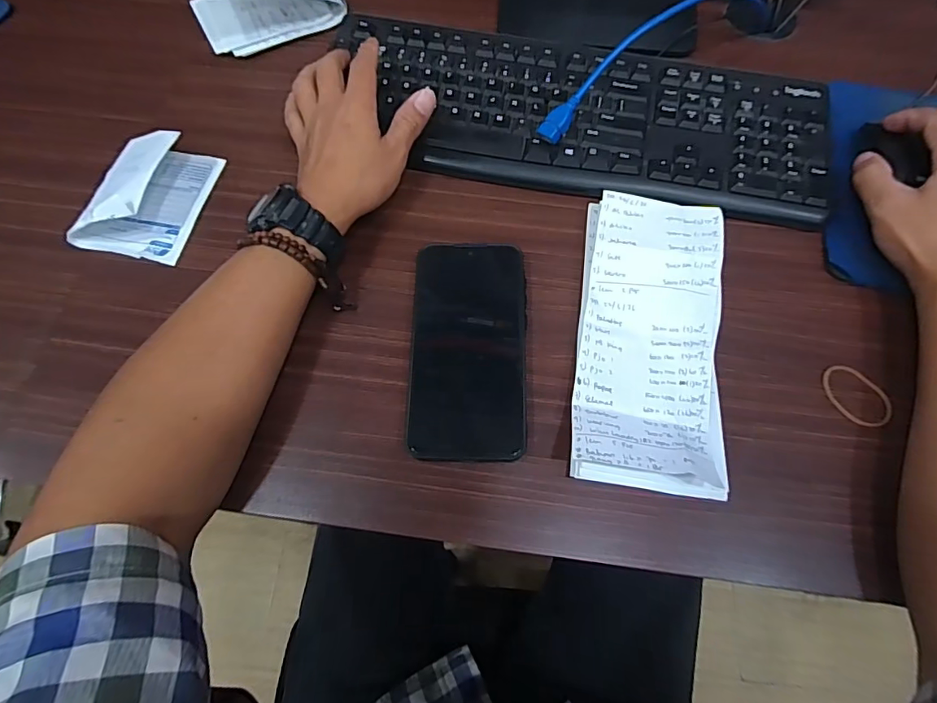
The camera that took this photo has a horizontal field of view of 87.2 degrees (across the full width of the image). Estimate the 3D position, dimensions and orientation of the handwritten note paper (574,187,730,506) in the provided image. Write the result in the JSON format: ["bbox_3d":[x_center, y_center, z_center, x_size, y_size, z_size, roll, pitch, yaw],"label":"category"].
[{"bbox_3d":[0.127,-0.015,0.339,0.097,0.040,0.212,8,73,4],"label":"handwritten note paper"}]

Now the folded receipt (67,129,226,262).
[{"bbox_3d":[-0.260,-0.129,0.388,0.085,0.043,0.106,10,73,4],"label":"folded receipt"}]

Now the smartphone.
[{"bbox_3d":[0.000,-0.003,0.354,0.080,0.013,0.157,1,72,2],"label":"smartphone"}]

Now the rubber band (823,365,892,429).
[{"bbox_3d":[0.268,0.031,0.341,0.033,0.004,0.048,-39,76,-11],"label":"rubber band"}]

